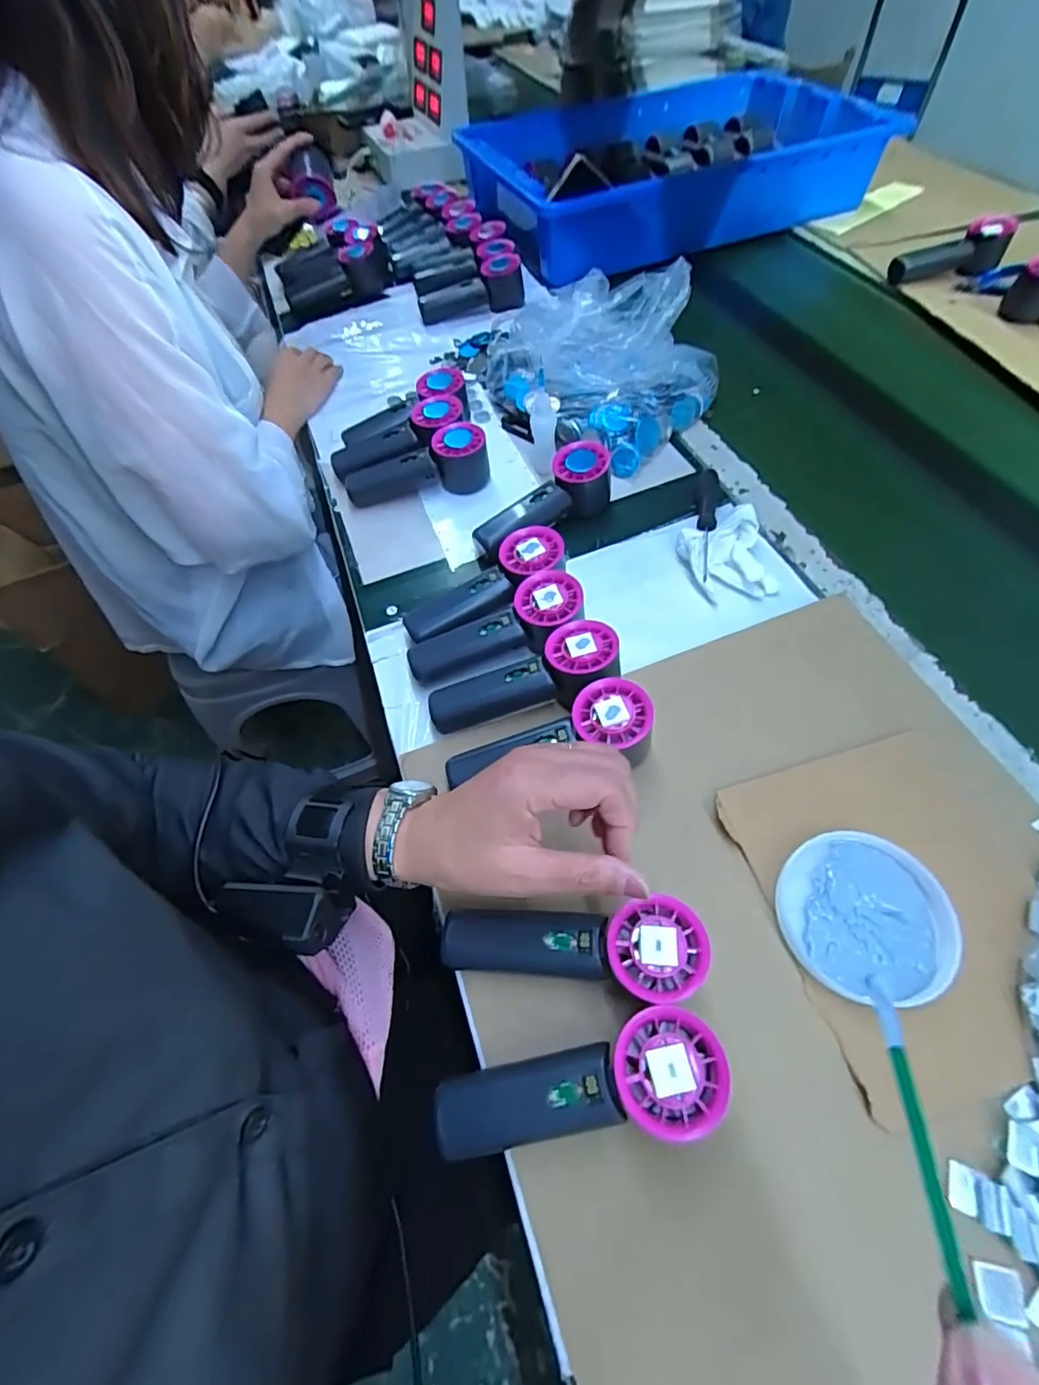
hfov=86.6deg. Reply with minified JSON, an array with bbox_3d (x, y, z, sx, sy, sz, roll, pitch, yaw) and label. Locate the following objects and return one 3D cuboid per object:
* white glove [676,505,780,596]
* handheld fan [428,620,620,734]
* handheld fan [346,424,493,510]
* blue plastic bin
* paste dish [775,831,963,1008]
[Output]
[{"bbox_3d":[0.192,-0.129,0.515,0.074,0.032,0.090,-8,58,-2],"label":"white glove"},{"bbox_3d":[0.006,-0.004,0.446,0.153,0.044,0.059,-21,56,9],"label":"handheld fan"},{"bbox_3d":[-0.112,-0.245,0.599,0.153,0.055,0.046,-12,58,-4],"label":"handheld fan"},{"bbox_3d":[0.240,-0.903,0.951,0.622,0.137,0.445,-18,59,-8],"label":"blue plastic bin"},{"bbox_3d":[0.221,0.140,0.351,0.103,0.013,0.097,-2,58,2],"label":"paste dish"}]

